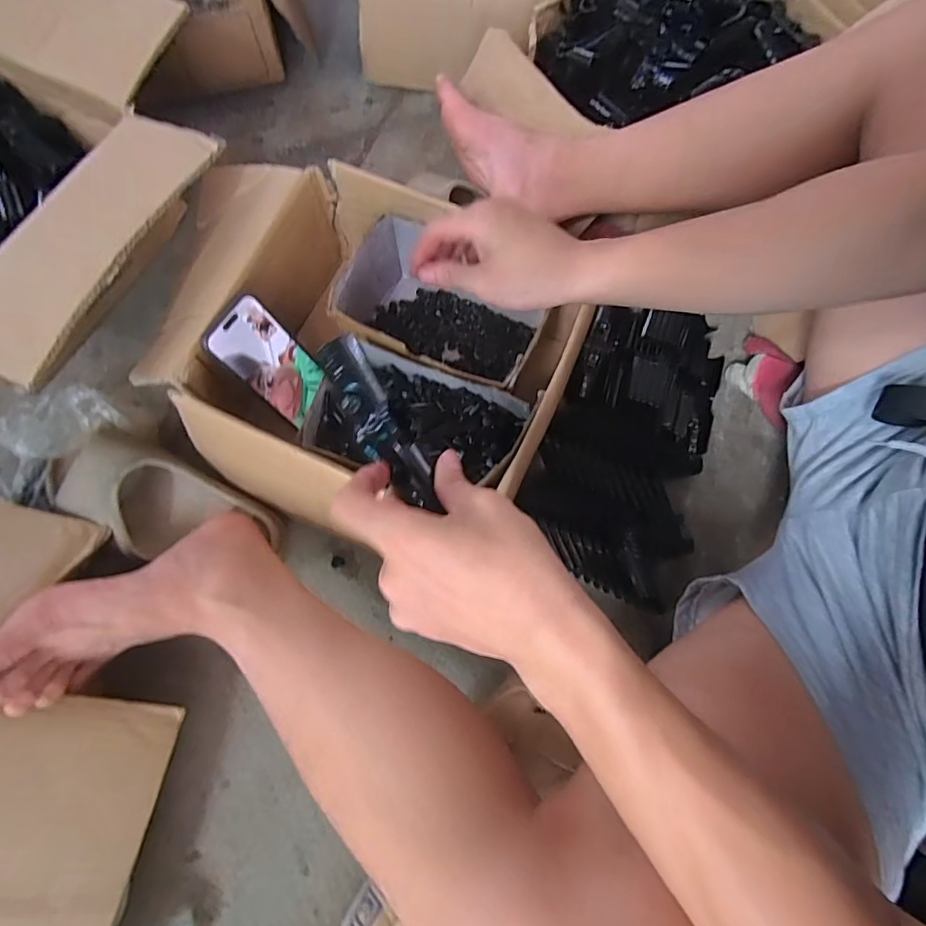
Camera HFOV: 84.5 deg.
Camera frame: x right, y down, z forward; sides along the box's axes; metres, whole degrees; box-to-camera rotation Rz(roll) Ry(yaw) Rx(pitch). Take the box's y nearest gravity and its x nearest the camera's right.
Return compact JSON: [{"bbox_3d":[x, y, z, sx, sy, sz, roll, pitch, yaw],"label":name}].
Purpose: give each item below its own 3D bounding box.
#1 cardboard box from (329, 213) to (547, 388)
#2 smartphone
[{"bbox_3d":[-0.025,-0.153,0.565,0.214,0.100,0.141,29,73,8],"label":"cardboard box"},{"bbox_3d":[-0.196,-0.103,0.522,0.012,0.129,0.072,18,70,35],"label":"smartphone"}]

